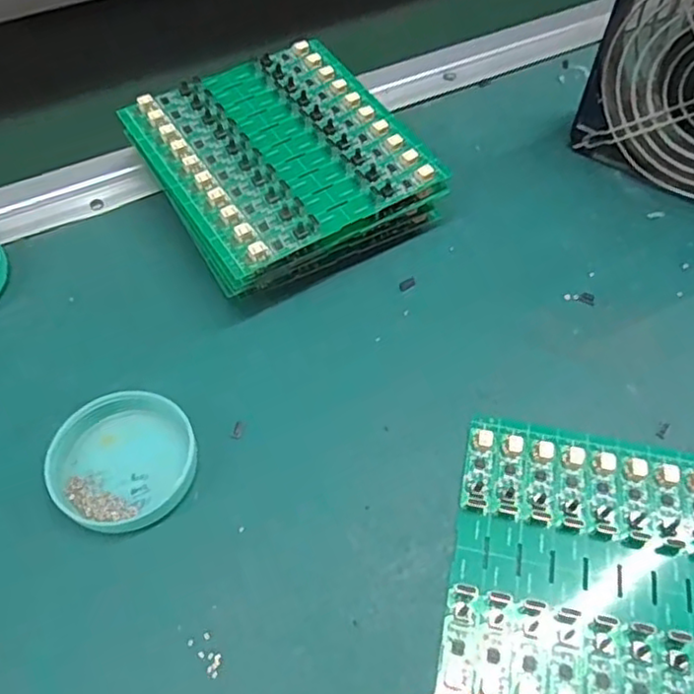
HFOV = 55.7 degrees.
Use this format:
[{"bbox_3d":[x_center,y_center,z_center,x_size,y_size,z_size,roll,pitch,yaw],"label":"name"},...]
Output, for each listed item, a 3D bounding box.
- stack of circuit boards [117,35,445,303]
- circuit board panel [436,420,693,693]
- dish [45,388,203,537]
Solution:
[{"bbox_3d":[-0.037,-0.104,0.386,0.140,0.052,0.140,-26,61,-18],"label":"stack of circuit boards"},{"bbox_3d":[0.116,0.098,0.277,0.138,0.009,0.132,10,57,6],"label":"circuit board panel"},{"bbox_3d":[-0.104,0.051,0.305,0.063,0.012,0.065,1,57,-1],"label":"dish"}]

